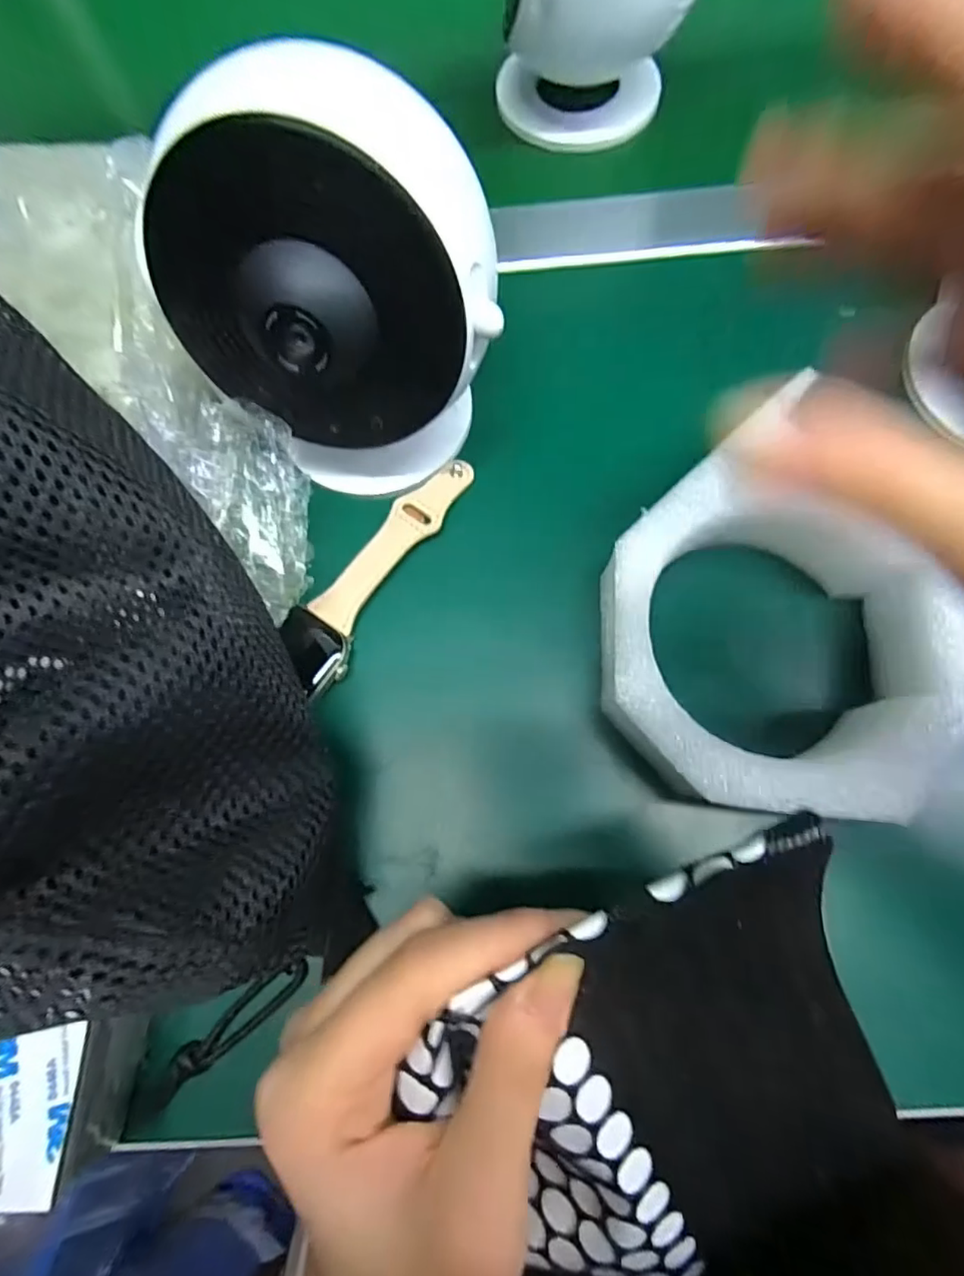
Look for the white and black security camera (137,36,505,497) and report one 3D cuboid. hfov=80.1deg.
[{"bbox_3d":[-0.046,-0.111,0.194,0.106,0.119,0.075,8,74,4],"label":"white and black security camera"}]

